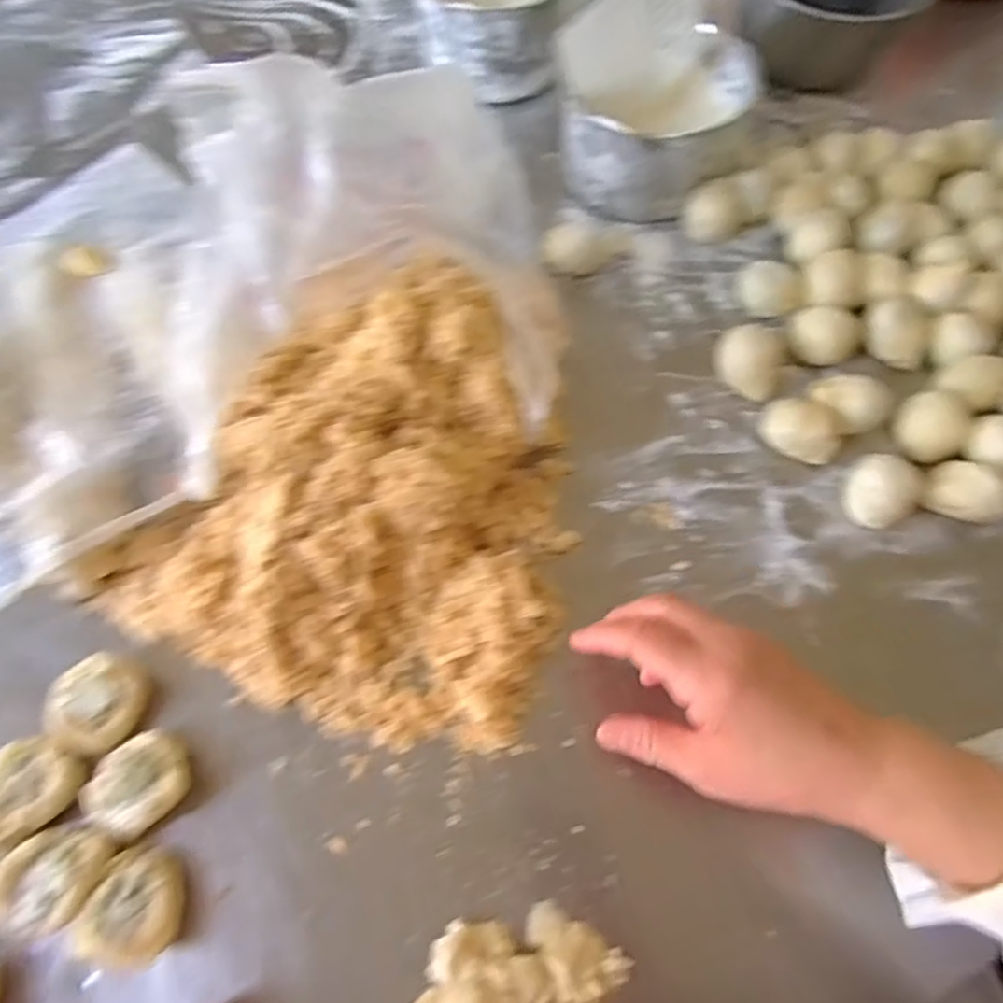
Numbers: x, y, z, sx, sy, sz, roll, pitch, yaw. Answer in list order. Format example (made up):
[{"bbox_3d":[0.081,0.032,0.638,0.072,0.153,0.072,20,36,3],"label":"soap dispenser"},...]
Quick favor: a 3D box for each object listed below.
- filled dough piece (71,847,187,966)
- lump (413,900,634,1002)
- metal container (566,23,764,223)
[{"bbox_3d":[-0.193,0.212,0.345,0.050,0.017,0.048,8,64,4],"label":"filled dough piece"},{"bbox_3d":[0.010,0.247,0.324,0.103,0.030,0.072,0,64,-1],"label":"lump"},{"bbox_3d":[0.130,-0.310,0.547,0.120,0.087,0.136,25,66,11],"label":"metal container"}]

